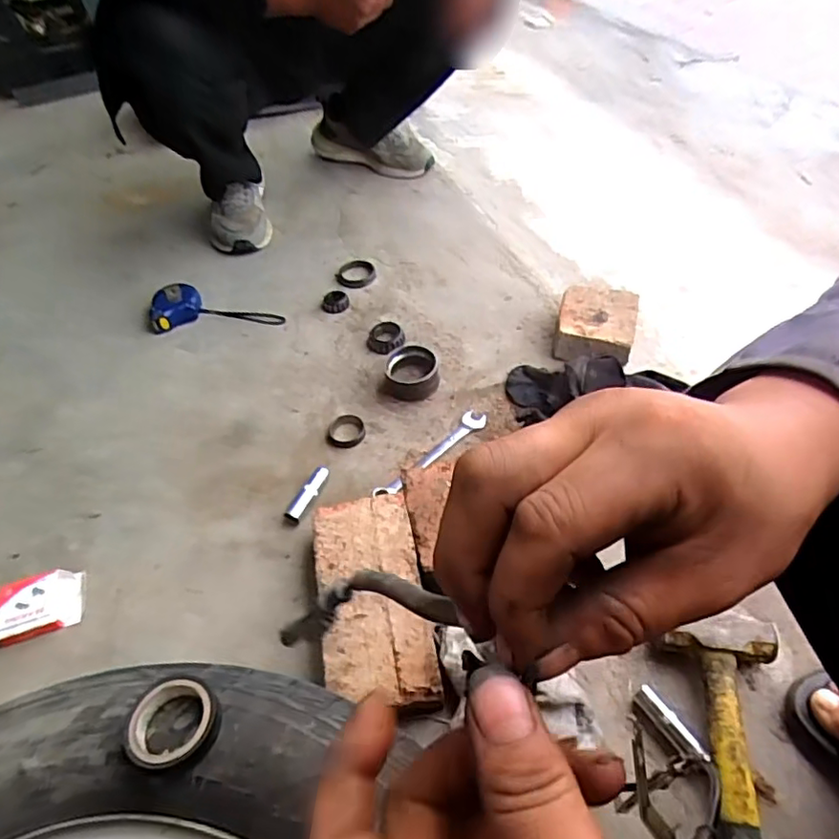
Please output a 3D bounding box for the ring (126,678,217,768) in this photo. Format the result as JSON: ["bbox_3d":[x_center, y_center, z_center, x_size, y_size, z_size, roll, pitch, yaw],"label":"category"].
[{"bbox_3d":[-0.165,0.203,0.403,0.051,0.021,0.054,-2,49,2],"label":"ring"}]

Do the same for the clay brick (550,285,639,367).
[{"bbox_3d":[0.261,-0.137,0.891,0.104,0.060,0.128,12,51,14],"label":"clay brick"}]

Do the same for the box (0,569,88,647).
[{"bbox_3d":[-0.427,0.208,0.679,0.092,0.023,0.068,-14,50,-8],"label":"box"}]

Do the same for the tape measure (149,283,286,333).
[{"bbox_3d":[-0.336,-0.187,1.002,0.228,0.032,0.093,-1,49,3],"label":"tape measure"}]

